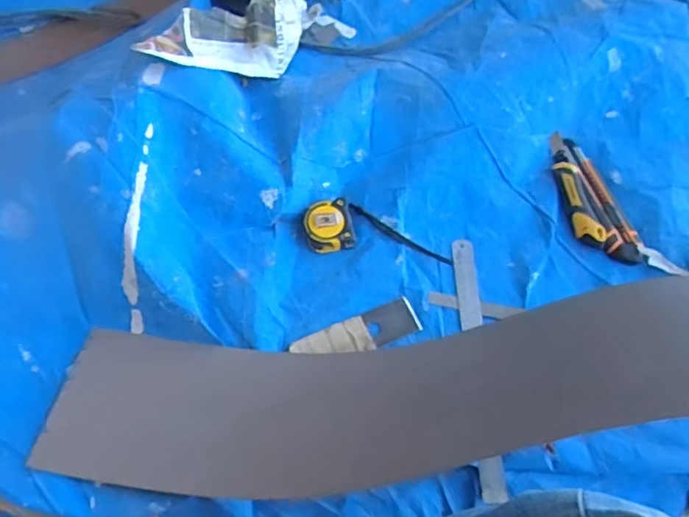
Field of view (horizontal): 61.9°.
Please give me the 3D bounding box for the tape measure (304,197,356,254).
[{"bbox_3d":[-0.021,-0.044,0.759,0.061,0.030,0.068,-11,67,-10],"label":"tape measure"}]

